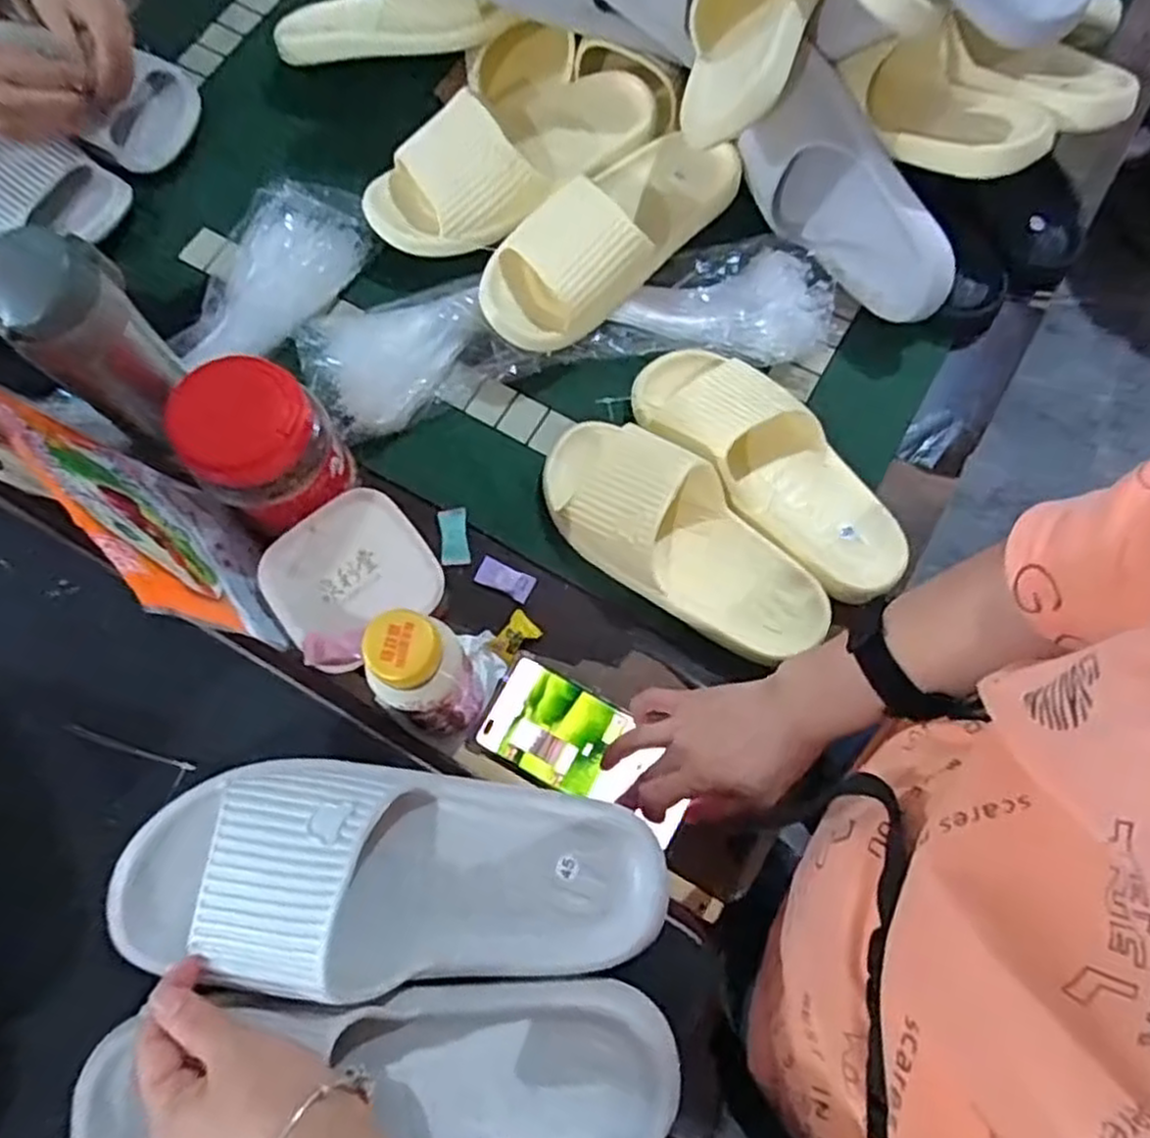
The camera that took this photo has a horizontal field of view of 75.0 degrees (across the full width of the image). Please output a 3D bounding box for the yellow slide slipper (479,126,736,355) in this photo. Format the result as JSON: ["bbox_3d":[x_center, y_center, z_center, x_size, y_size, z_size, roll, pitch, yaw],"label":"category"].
[{"bbox_3d":[0.029,-0.280,0.618,0.101,0.070,0.250,42,77,11],"label":"yellow slide slipper"}]

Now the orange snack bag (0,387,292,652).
[{"bbox_3d":[-0.250,-0.028,0.469,0.041,0.188,0.181,-42,77,-12],"label":"orange snack bag"}]

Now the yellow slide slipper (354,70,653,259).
[{"bbox_3d":[-0.053,-0.357,0.647,0.261,0.078,0.115,-36,76,-11],"label":"yellow slide slipper"}]

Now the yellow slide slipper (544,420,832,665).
[{"bbox_3d":[0.078,-0.025,0.561,0.248,0.059,0.104,40,77,11],"label":"yellow slide slipper"}]

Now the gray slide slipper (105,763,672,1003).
[{"bbox_3d":[-0.096,0.159,0.392,0.283,0.069,0.105,4,73,-5],"label":"gray slide slipper"}]

